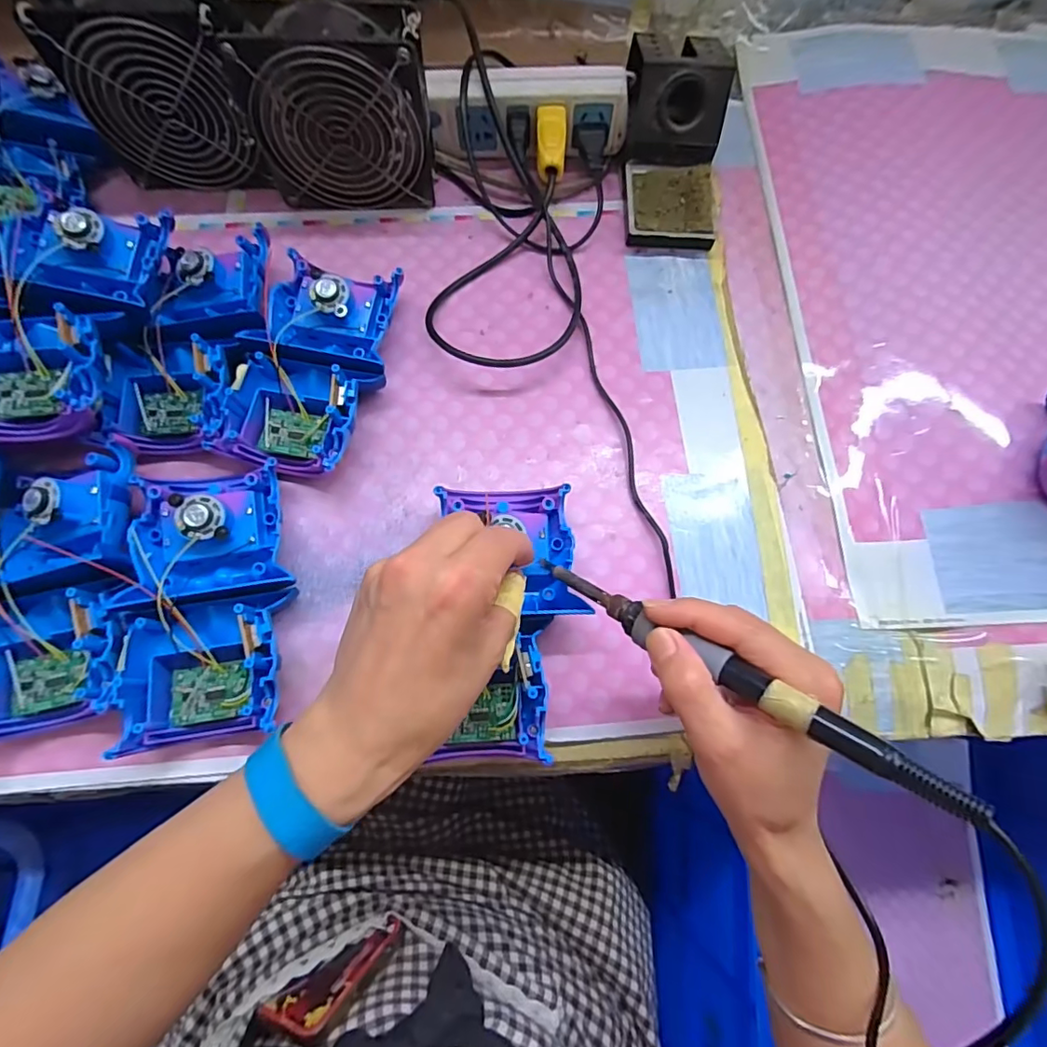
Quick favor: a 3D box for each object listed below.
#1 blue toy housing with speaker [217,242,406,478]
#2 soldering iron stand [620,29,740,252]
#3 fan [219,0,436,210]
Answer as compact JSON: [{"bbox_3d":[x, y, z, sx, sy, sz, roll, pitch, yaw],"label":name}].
[{"bbox_3d":[-0.142,-0.108,0.367,0.093,0.039,0.156,14,73,3],"label":"blue toy housing with speaker"},{"bbox_3d":[0.117,-0.300,0.418,0.073,0.073,0.151,2,73,-1],"label":"soldering iron stand"},{"bbox_3d":[-0.130,-0.291,0.386,0.123,0.118,0.047,-1,73,-2],"label":"fan"}]

